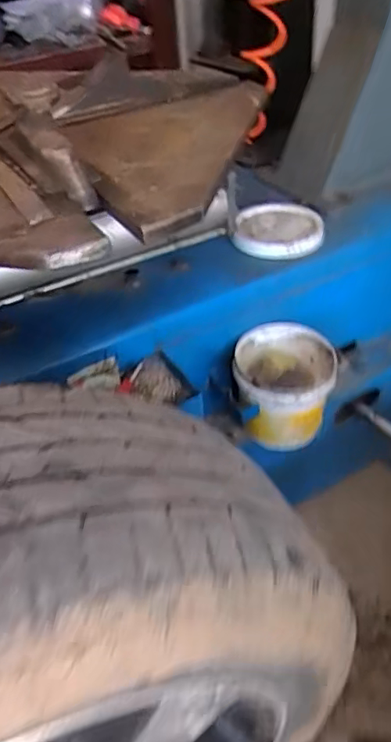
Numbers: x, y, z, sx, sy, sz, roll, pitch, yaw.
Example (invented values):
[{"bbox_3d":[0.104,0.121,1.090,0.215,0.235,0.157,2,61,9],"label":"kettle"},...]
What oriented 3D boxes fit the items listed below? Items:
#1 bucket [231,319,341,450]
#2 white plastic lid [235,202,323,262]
[{"bbox_3d":[0.113,0.025,0.740,0.124,0.110,0.129,4,42,9],"label":"bucket"},{"bbox_3d":[0.117,-0.200,0.789,0.113,0.025,0.133,5,43,11],"label":"white plastic lid"}]

